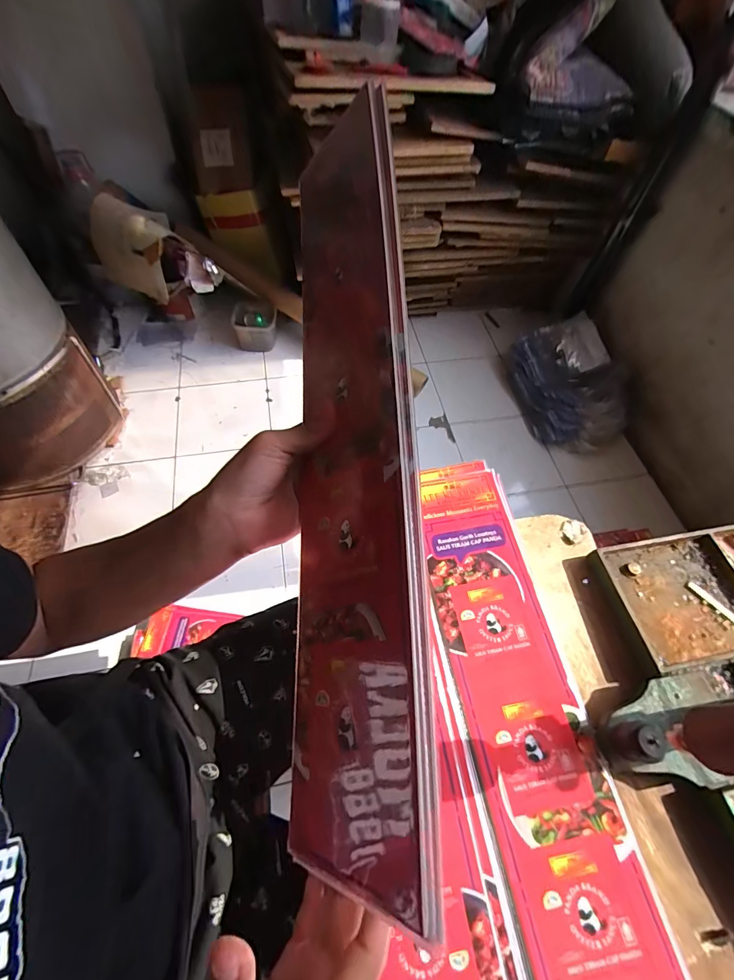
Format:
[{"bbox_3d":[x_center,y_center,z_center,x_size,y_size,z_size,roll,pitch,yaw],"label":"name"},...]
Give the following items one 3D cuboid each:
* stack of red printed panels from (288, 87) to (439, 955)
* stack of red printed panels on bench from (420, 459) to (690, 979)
[{"bbox_3d":[-0.015,-0.059,0.294,0.014,0.112,0.557,16,65,-43],"label":"stack of red printed panels"},{"bbox_3d":[0.149,0.225,0.364,0.113,0.015,0.580,-7,61,-7],"label":"stack of red printed panels on bench"}]

